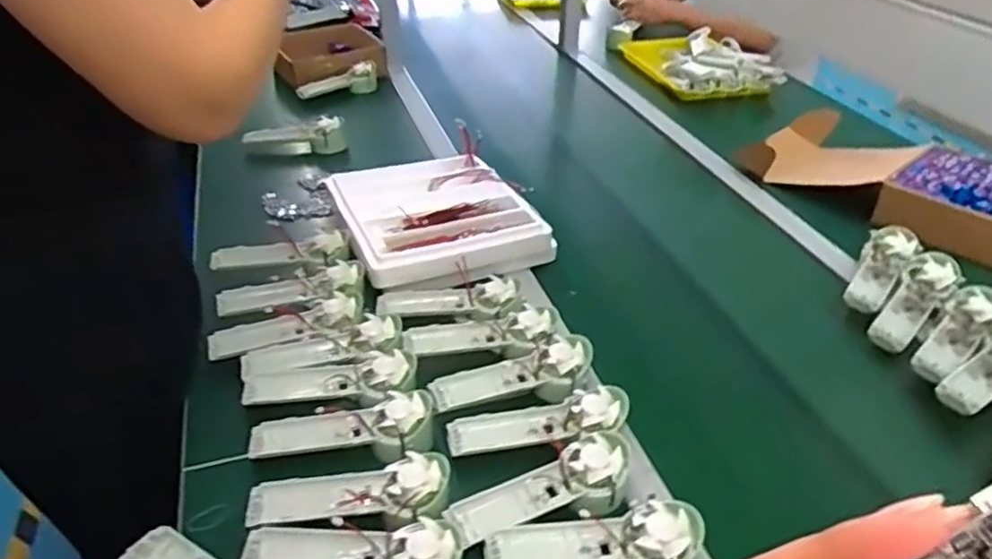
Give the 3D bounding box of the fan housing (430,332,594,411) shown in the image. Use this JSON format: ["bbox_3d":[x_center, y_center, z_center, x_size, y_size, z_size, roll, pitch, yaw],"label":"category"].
[{"bbox_3d":[0.020,0.104,0.754,0.181,0.030,0.069,-10,37,-14],"label":"fan housing"}]

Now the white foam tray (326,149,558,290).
[{"bbox_3d":[-0.093,-0.098,1.034,0.254,0.063,0.305,-14,38,-19],"label":"white foam tray"}]

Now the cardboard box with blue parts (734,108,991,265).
[{"bbox_3d":[0.618,-0.166,1.107,0.228,0.068,0.432,-27,43,-32],"label":"cardboard box with blue parts"}]

